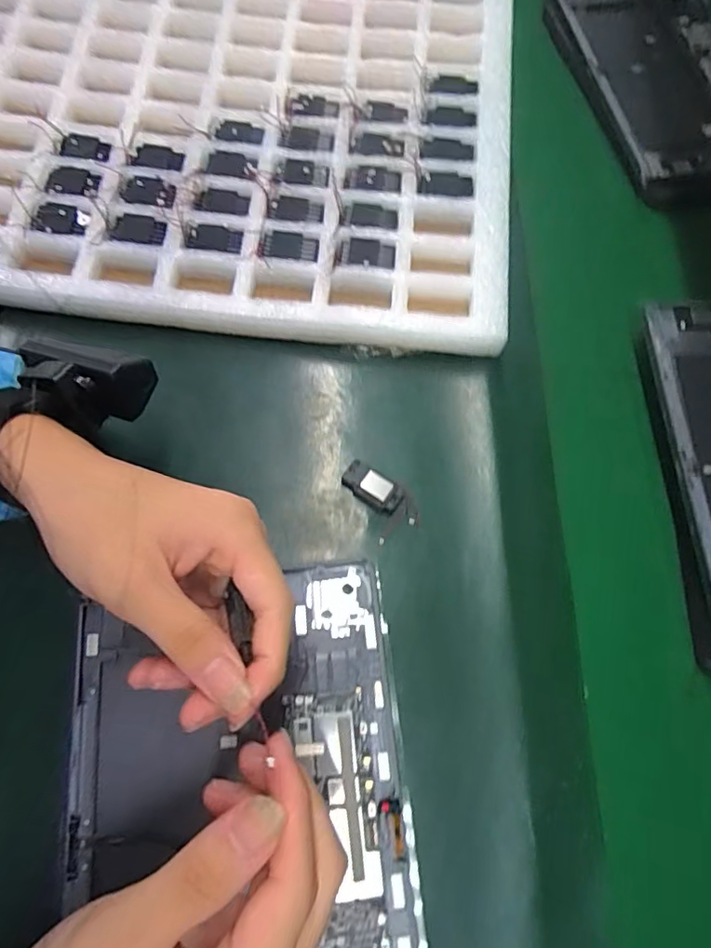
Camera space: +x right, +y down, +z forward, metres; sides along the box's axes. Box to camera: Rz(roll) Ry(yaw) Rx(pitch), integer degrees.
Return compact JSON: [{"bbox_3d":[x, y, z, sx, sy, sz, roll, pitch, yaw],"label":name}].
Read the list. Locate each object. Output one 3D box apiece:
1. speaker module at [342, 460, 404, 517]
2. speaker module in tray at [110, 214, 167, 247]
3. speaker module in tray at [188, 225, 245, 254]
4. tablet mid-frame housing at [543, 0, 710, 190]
[{"bbox_3d":[0.011,0.009,0.351,0.039,0.008,0.020,32,73,9],"label":"speaker module"},{"bbox_3d":[-0.156,-0.173,0.393,0.043,0.009,0.026,8,71,1],"label":"speaker module in tray"},{"bbox_3d":[-0.101,-0.168,0.391,0.038,0.008,0.025,3,71,-1],"label":"speaker module in tray"},{"bbox_3d":[0.289,-0.383,0.515,0.163,0.030,0.289,-8,71,-5],"label":"tablet mid-frame housing"}]

